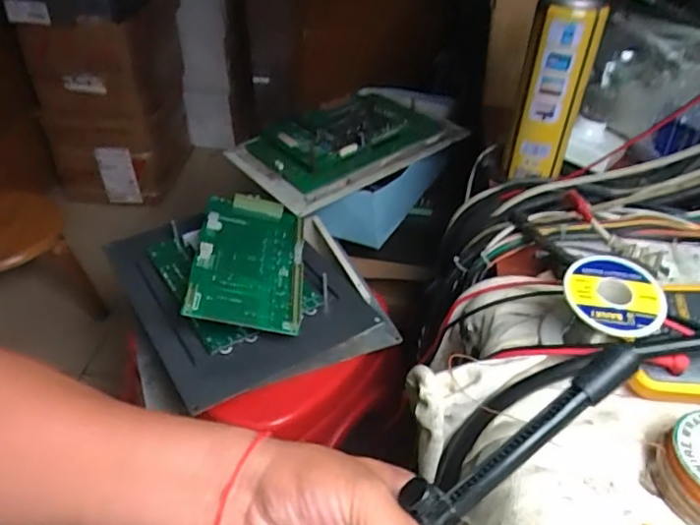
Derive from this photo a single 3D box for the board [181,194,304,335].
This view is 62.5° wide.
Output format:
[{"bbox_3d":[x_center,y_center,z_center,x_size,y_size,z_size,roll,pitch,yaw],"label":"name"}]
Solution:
[{"bbox_3d":[-0.113,-0.006,0.651,0.116,0.015,0.201,11,46,-12],"label":"board"}]

